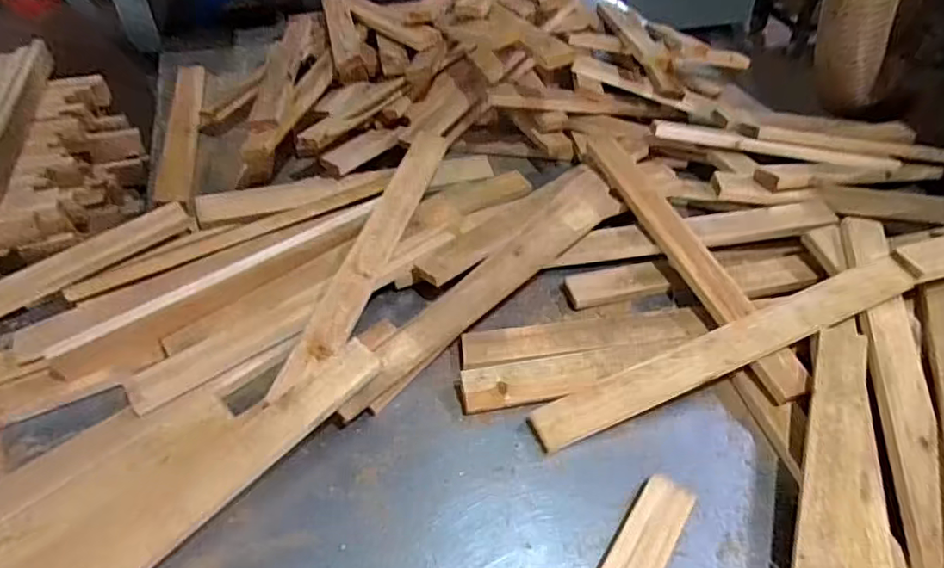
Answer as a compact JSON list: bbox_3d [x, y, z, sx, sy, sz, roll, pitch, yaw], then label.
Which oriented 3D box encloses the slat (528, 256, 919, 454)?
[{"bbox_3d":[0.310,0.082,0.681,0.506,0.020,0.051,-22,69,-7],"label":"slat"}]

